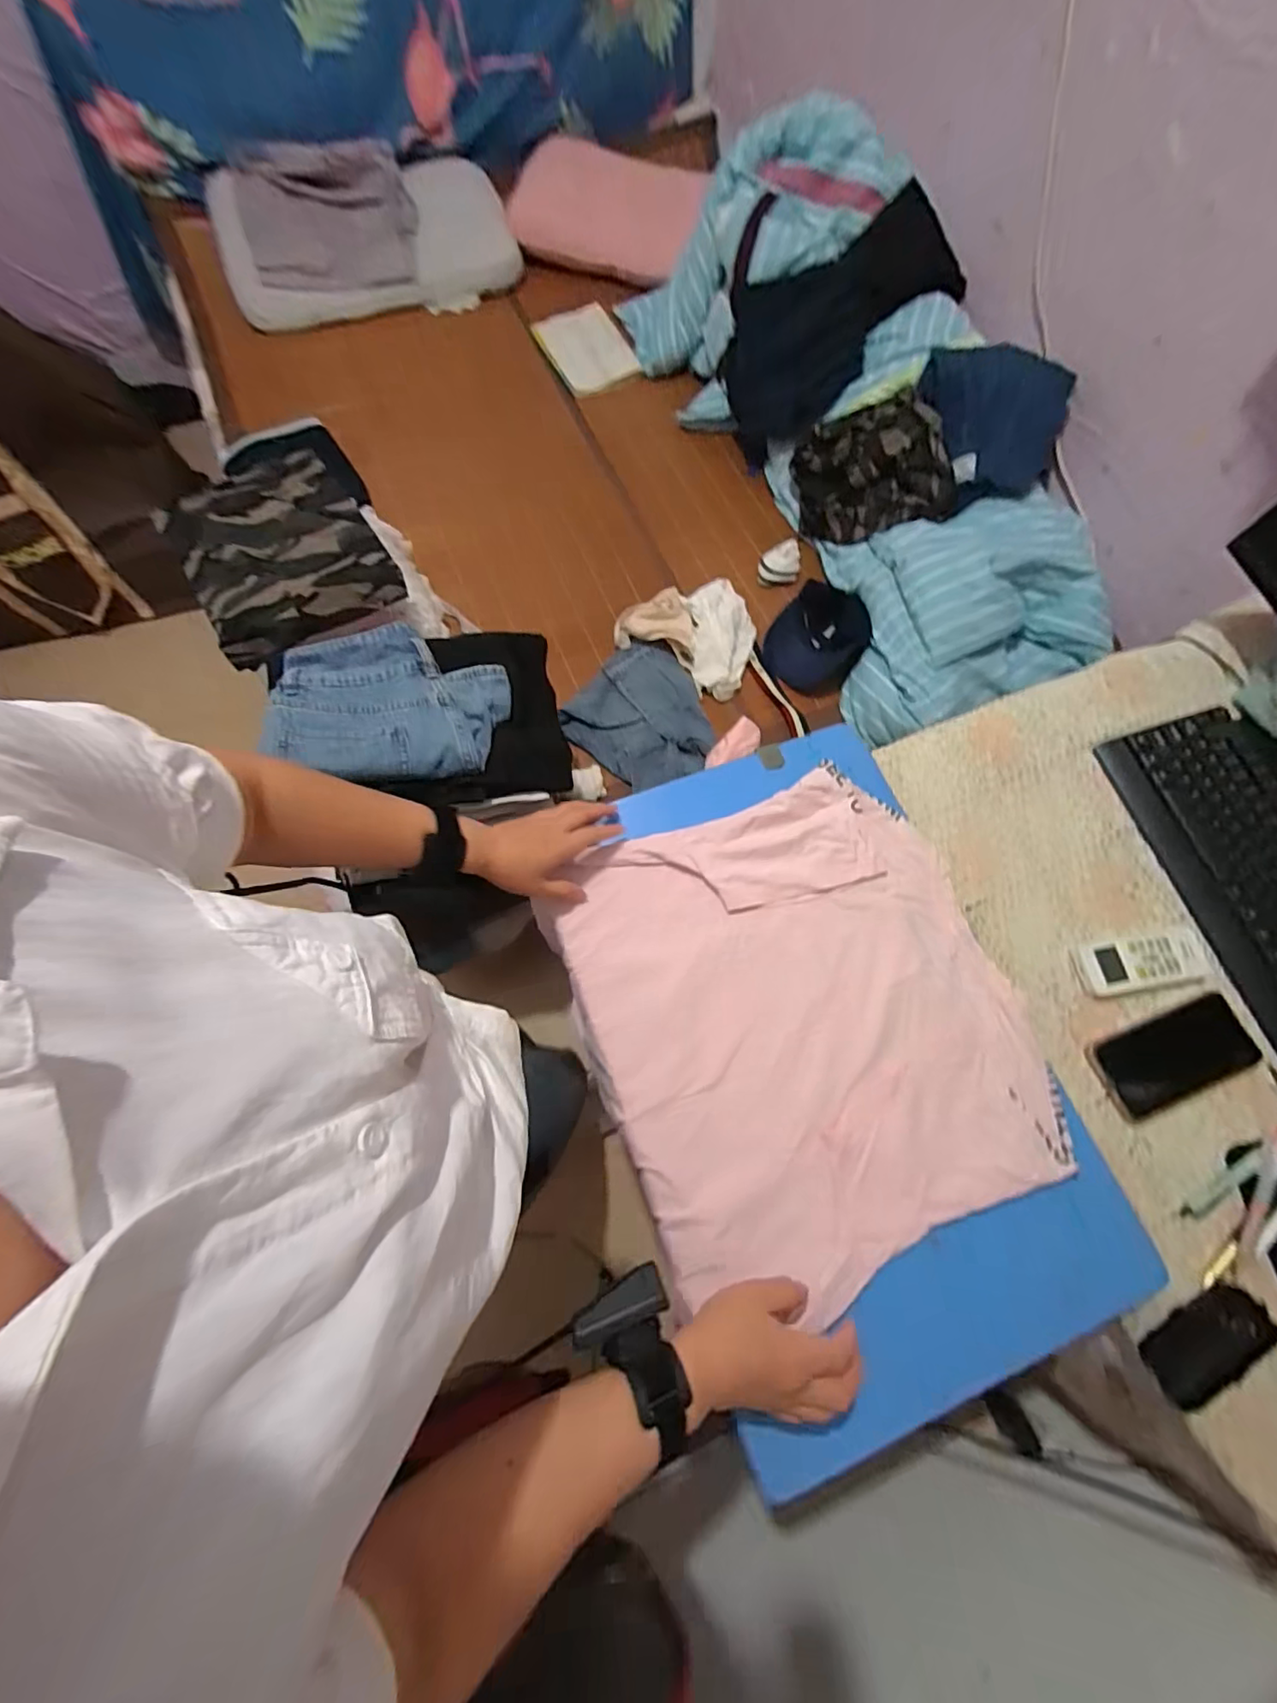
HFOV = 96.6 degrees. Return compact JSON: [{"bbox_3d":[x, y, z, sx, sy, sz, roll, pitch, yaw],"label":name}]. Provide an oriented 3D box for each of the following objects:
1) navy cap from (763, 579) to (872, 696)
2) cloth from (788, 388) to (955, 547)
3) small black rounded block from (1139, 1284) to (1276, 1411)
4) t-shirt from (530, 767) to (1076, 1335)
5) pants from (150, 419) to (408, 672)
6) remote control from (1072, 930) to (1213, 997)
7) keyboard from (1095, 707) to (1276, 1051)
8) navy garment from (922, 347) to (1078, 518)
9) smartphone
[{"bbox_3d":[0.349,-0.412,1.100,0.172,0.069,0.203,36,74,10],"label":"navy cap"},{"bbox_3d":[0.449,-0.736,1.108,0.287,0.224,0.078,2,28,34],"label":"cloth"},{"bbox_3d":[0.490,0.423,0.488,0.109,0.028,0.045,-23,73,-9],"label":"small black rounded block"},{"bbox_3d":[0.156,0.153,0.550,0.393,0.022,0.421,-21,73,-9],"label":"t-shirt"},{"bbox_3d":[-0.532,-0.457,0.842,0.267,0.048,0.342,-31,75,-11],"label":"pants"},{"bbox_3d":[0.531,0.115,0.594,0.137,0.022,0.052,-8,71,-5],"label":"remote control"},{"bbox_3d":[0.686,0.044,0.615,0.167,0.034,0.424,-16,72,-7],"label":"keyboard"},{"bbox_3d":[0.639,-0.772,1.030,0.247,0.042,0.258,3,104,15],"label":"navy garment"},{"bbox_3d":[0.530,0.200,0.561,0.159,0.007,0.075,-21,73,-9],"label":"smartphone"}]

